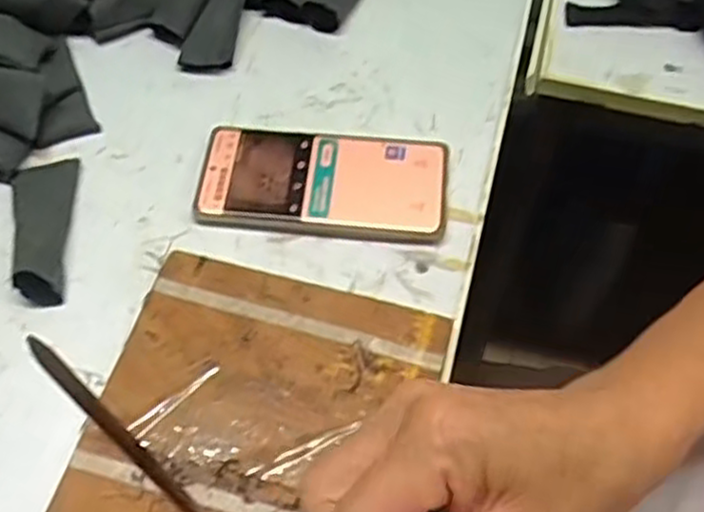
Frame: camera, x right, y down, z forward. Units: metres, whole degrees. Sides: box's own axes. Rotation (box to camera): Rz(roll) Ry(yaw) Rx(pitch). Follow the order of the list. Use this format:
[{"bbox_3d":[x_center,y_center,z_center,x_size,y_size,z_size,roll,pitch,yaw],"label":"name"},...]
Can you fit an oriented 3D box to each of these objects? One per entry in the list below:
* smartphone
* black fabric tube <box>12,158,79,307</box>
[{"bbox_3d":[-0.019,-0.049,0.489,0.157,0.014,0.076,7,59,4],"label":"smartphone"},{"bbox_3d":[-0.195,-0.023,0.463,0.036,0.030,0.107,-5,59,-3],"label":"black fabric tube"}]

